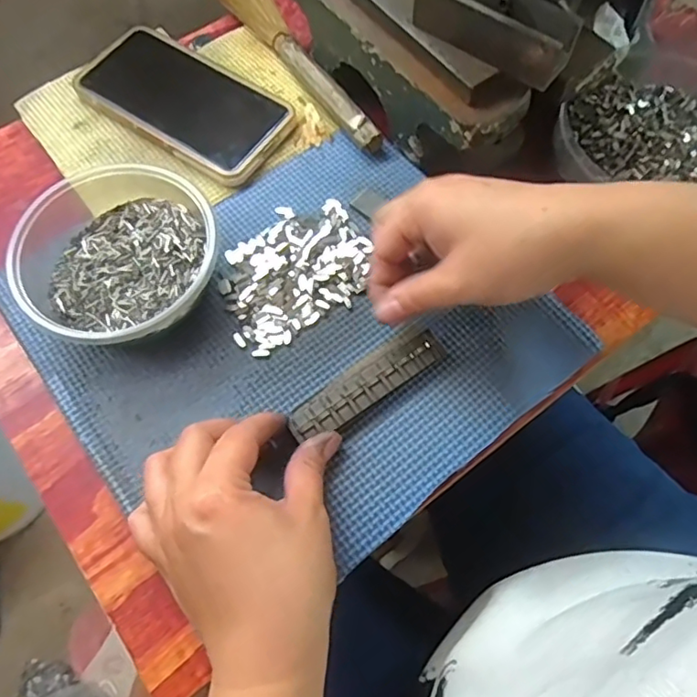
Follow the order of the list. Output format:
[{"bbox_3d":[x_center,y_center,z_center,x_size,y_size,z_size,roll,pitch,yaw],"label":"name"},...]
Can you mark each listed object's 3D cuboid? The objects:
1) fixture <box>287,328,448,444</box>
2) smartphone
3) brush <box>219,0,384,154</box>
[{"bbox_3d":[0.010,0.021,0.332,0.097,0.012,0.025,-31,70,-11],"label":"fixture"},{"bbox_3d":[-0.117,-0.176,0.415,0.155,0.013,0.077,32,70,13],"label":"smartphone"},{"bbox_3d":[-0.044,-0.228,0.435,0.038,0.022,0.232,-29,69,-12],"label":"brush"}]

